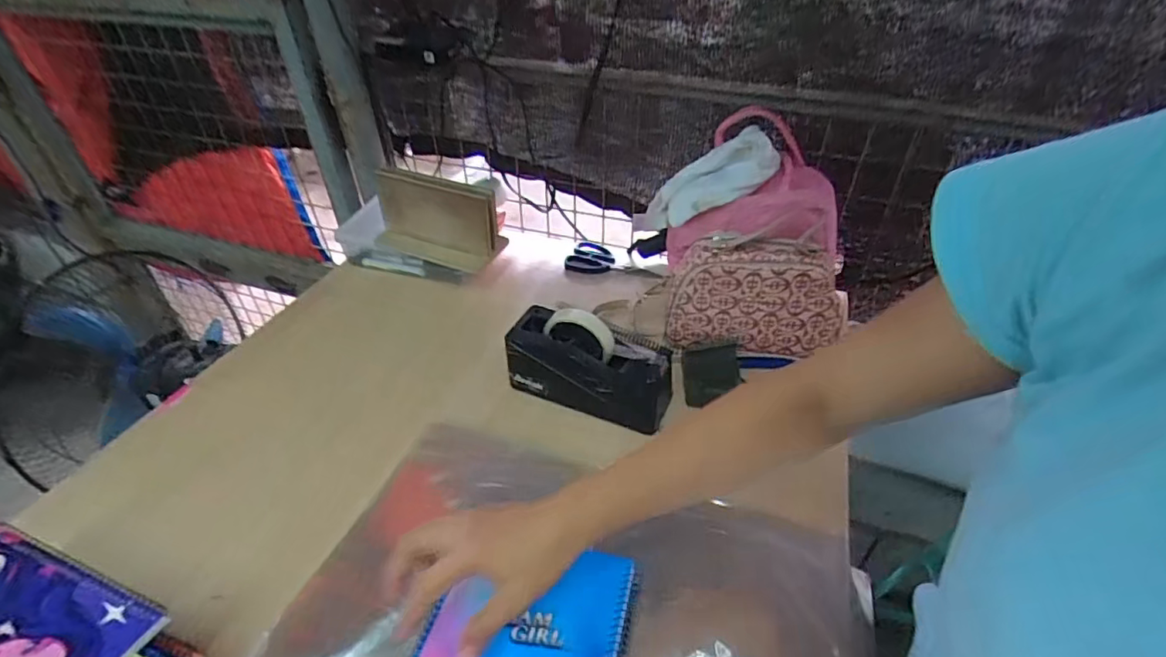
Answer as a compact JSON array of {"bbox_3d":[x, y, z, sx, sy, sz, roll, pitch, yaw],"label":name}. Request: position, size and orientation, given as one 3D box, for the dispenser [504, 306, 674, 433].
[{"bbox_3d":[0.007,0.049,0.671,0.200,0.110,0.066,18,43,23],"label":"dispenser"}]

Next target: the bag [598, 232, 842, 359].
[{"bbox_3d":[0.181,-0.046,0.748,0.329,0.146,0.088,5,40,6],"label":"bag"}]

